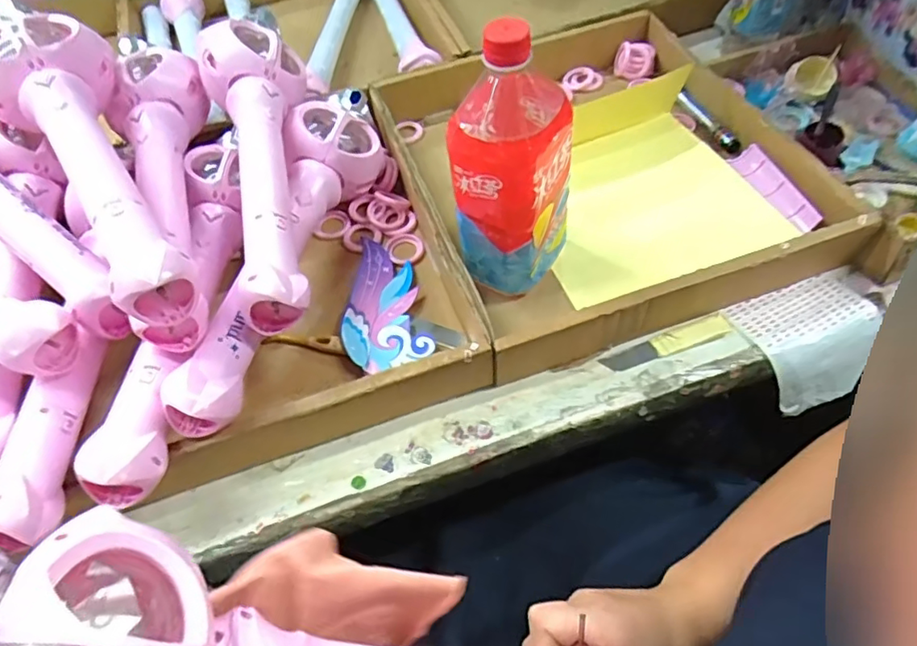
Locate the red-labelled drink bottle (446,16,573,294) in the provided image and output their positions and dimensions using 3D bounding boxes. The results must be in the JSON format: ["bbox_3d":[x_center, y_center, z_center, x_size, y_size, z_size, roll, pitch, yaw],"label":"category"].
[{"bbox_3d":[0.043,-0.123,0.453,0.085,0.222,0.097,4,57,7],"label":"red-labelled drink bottle"}]

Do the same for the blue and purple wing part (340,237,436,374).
[{"bbox_3d":[-0.071,-0.020,0.519,0.070,0.014,0.146,-14,56,-5],"label":"blue and purple wing part"}]

